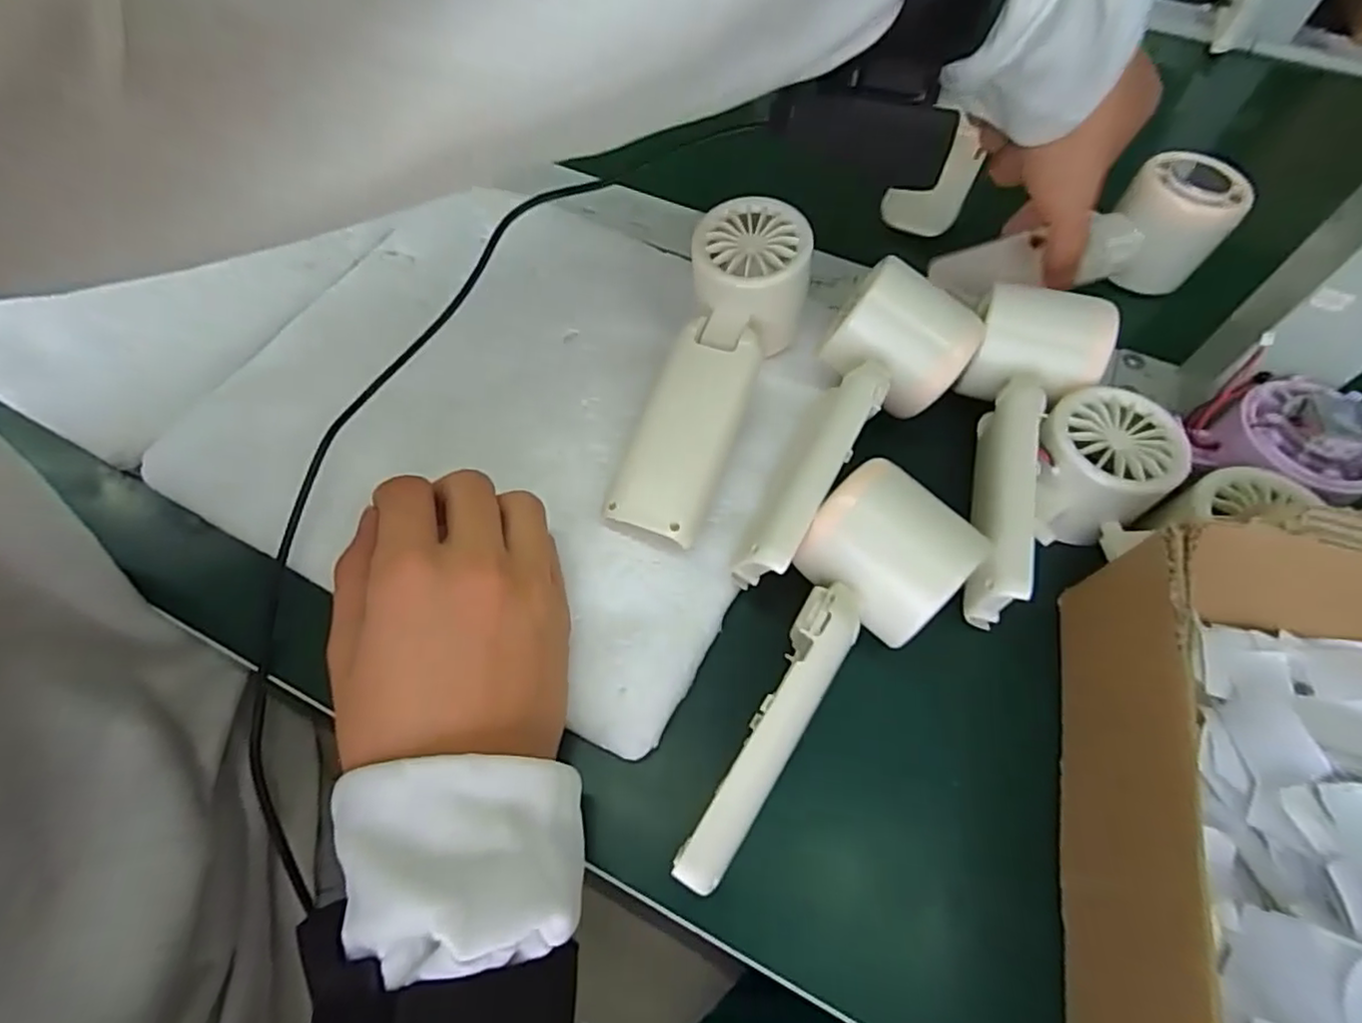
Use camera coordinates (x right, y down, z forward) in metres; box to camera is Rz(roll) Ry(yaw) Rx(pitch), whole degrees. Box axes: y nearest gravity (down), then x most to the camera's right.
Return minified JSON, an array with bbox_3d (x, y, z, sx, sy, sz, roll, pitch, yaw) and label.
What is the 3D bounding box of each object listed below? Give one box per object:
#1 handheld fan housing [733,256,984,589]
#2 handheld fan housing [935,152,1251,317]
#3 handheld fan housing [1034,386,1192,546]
[{"bbox_3d":[0.071,-0.036,0.269,0.054,0.052,0.152,31,66,16],"label":"handheld fan housing"},{"bbox_3d":[0.220,-0.147,0.354,0.157,0.047,0.064,-9,61,11],"label":"handheld fan housing"},{"bbox_3d":[0.178,-0.019,0.278,0.054,0.042,0.055,8,62,5],"label":"handheld fan housing"}]

